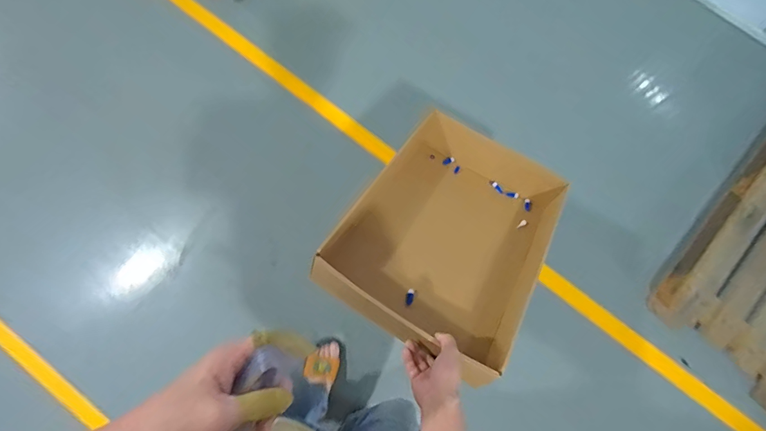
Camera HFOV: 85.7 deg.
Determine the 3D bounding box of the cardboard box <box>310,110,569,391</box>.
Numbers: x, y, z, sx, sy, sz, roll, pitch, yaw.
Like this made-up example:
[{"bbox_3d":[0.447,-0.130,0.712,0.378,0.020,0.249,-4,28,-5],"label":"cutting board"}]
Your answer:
[{"bbox_3d":[0.147,0.020,0.839,0.365,0.108,0.505,33,56,7],"label":"cardboard box"}]

